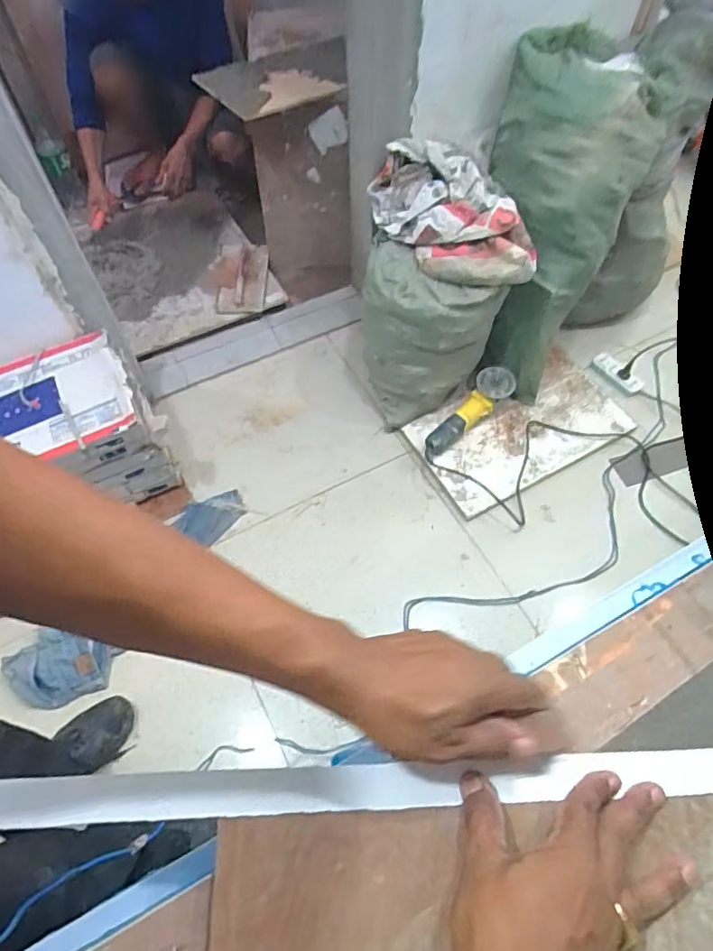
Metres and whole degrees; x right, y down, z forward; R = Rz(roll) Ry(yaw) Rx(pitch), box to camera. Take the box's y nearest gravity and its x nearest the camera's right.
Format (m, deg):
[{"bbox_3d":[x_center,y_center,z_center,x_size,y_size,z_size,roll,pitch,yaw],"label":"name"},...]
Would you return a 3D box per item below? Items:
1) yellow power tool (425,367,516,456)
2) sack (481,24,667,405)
[{"bbox_3d":[0.297,-0.163,1.453,0.291,0.073,0.079,-45,67,-3],"label":"yellow power tool"},{"bbox_3d":[0.464,-0.568,1.298,0.295,0.798,0.254,3,25,3],"label":"sack"}]

